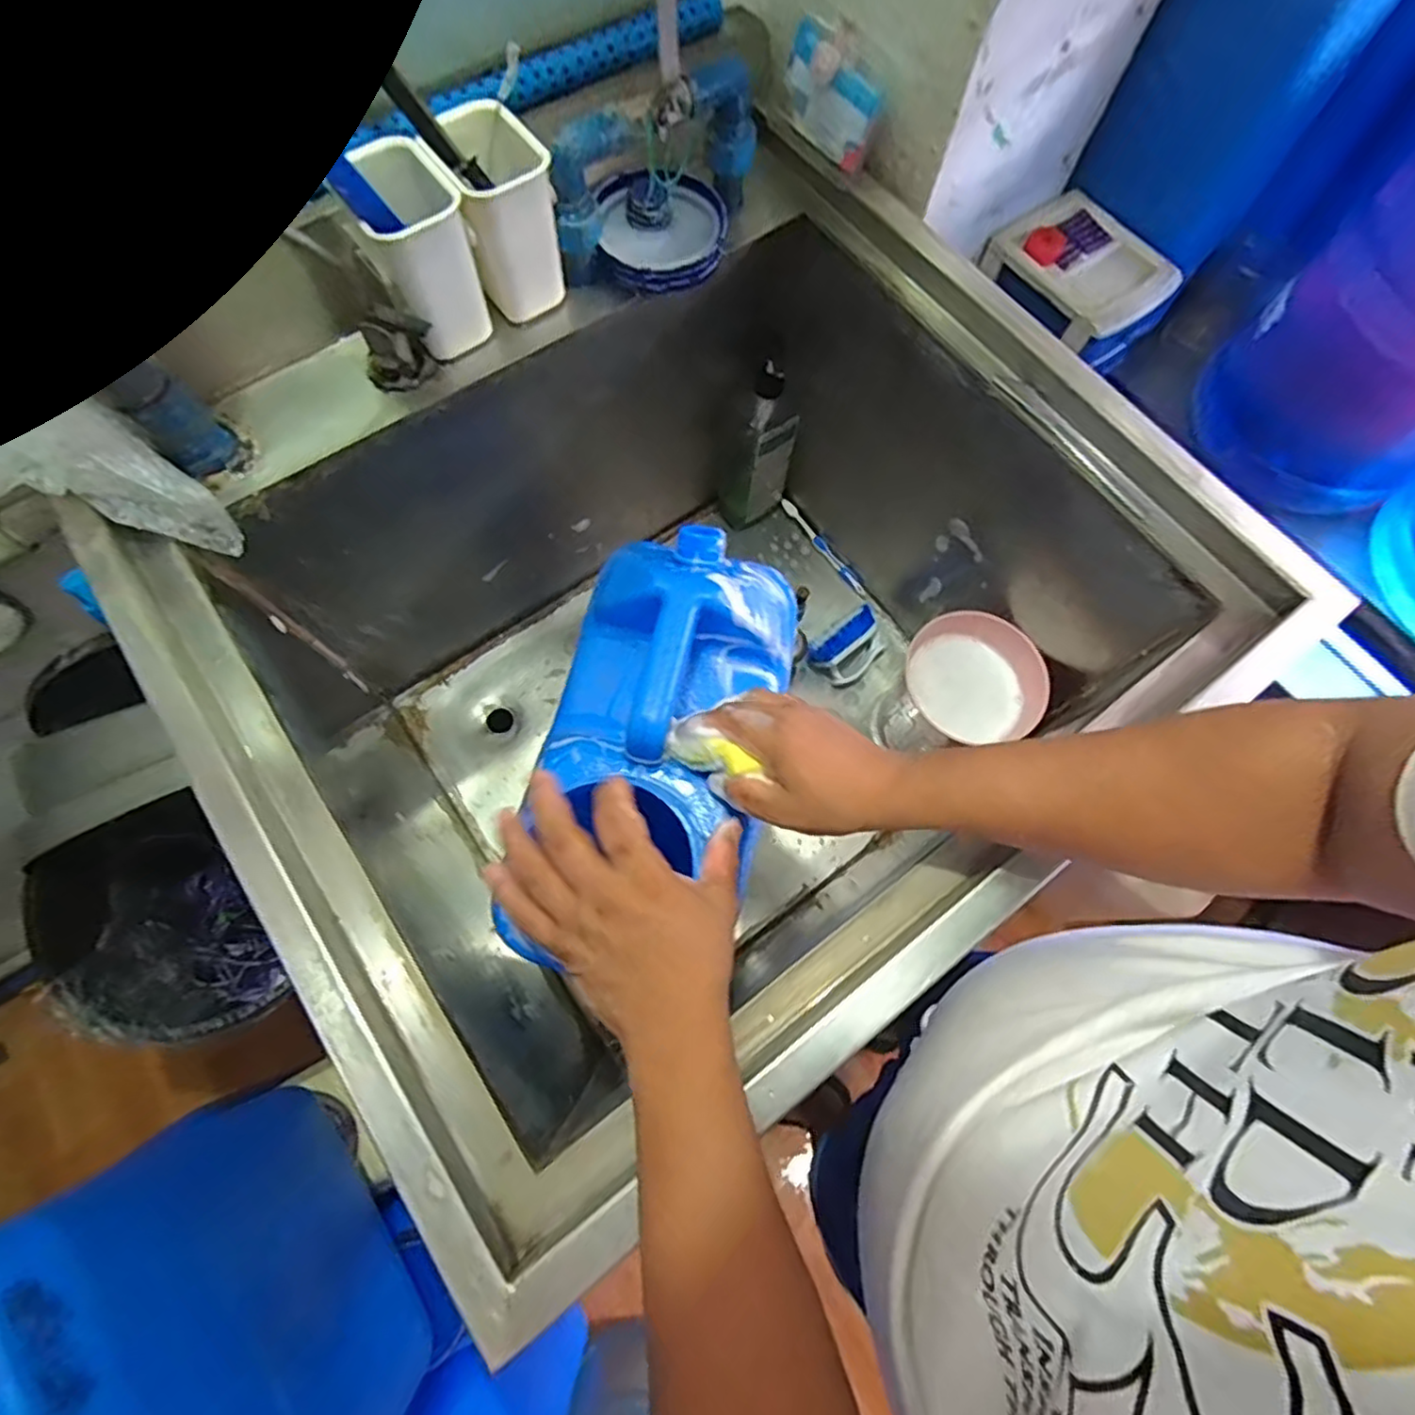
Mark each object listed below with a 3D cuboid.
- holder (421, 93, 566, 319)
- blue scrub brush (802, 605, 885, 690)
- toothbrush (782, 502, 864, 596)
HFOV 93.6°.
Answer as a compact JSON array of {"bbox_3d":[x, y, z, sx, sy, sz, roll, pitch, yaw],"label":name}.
[{"bbox_3d":[-0.161,-0.385,0.522,0.071,0.112,0.075,-30,75,-12],"label":"holder"},{"bbox_3d":[0.188,-0.078,0.870,0.107,0.054,0.065,-40,77,-14],"label":"blue scrub brush"},{"bbox_3d":[0.162,-0.225,0.935,0.014,0.017,0.176,-34,76,-13],"label":"toothbrush"}]

